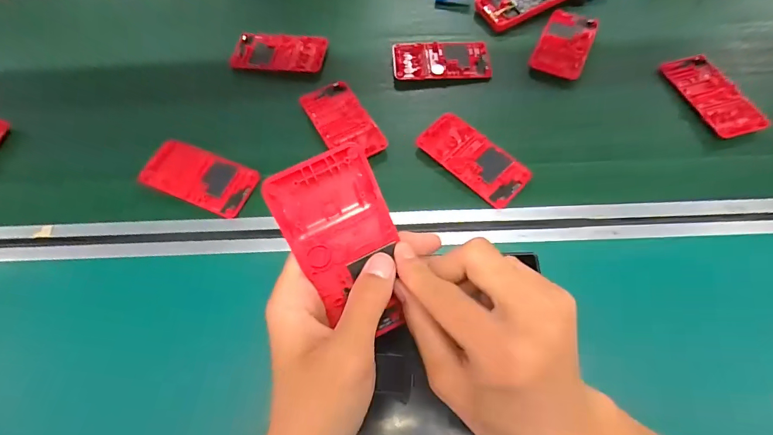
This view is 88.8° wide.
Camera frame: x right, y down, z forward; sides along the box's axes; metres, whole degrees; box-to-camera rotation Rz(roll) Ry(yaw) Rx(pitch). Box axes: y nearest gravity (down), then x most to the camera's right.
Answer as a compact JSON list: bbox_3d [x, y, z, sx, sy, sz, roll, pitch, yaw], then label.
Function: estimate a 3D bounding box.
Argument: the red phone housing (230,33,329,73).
[{"bbox_3d":[-0.140,-0.217,0.521,0.120,0.011,0.063,9,63,7],"label":"red phone housing"}]

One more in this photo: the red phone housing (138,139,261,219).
[{"bbox_3d":[-0.208,-0.046,0.440,0.127,0.015,0.065,20,65,12],"label":"red phone housing"}]

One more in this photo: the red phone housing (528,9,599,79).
[{"bbox_3d":[0.232,-0.227,0.512,0.062,0.011,0.122,22,63,16],"label":"red phone housing"}]

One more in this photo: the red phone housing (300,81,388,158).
[{"bbox_3d":[-0.051,-0.111,0.461,0.060,0.013,0.119,-27,65,-12],"label":"red phone housing"}]

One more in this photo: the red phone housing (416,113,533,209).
[{"bbox_3d":[0.096,-0.066,0.433,0.121,0.011,0.060,41,71,20],"label":"red phone housing"}]

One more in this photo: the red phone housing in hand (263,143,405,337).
[{"bbox_3d":[-0.022,0.021,0.241,0.060,0.013,0.120,-25,109,-11],"label":"red phone housing in hand"}]

